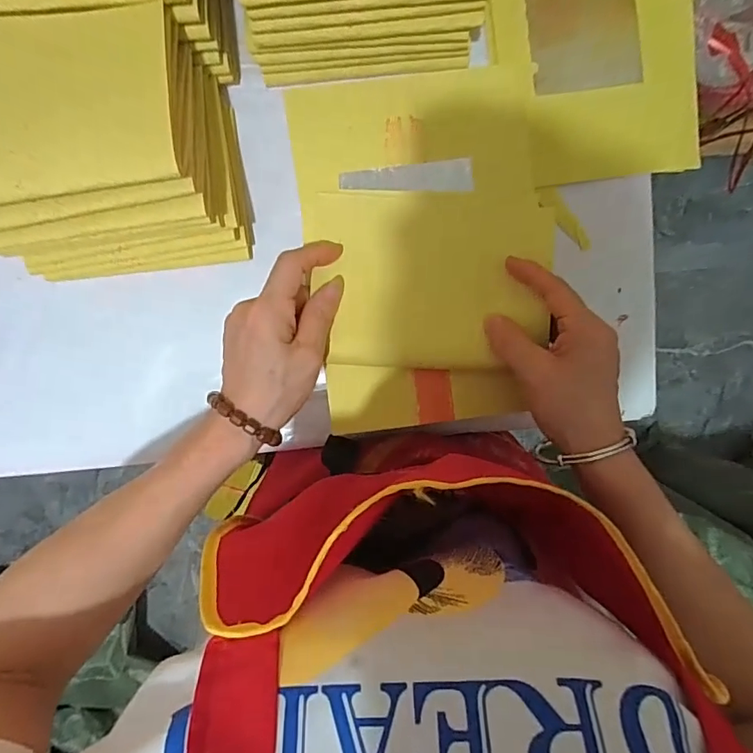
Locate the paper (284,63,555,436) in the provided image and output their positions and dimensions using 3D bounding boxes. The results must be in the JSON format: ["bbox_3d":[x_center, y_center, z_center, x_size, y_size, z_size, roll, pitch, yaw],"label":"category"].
[{"bbox_3d":[0.034,-0.083,0.326,0.158,0.025,0.229,-7,95,-1],"label":"paper"}]

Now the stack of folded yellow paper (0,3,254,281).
[{"bbox_3d":[-0.189,-0.150,0.334,0.171,0.103,0.144,-9,95,-1],"label":"stack of folded yellow paper"}]

